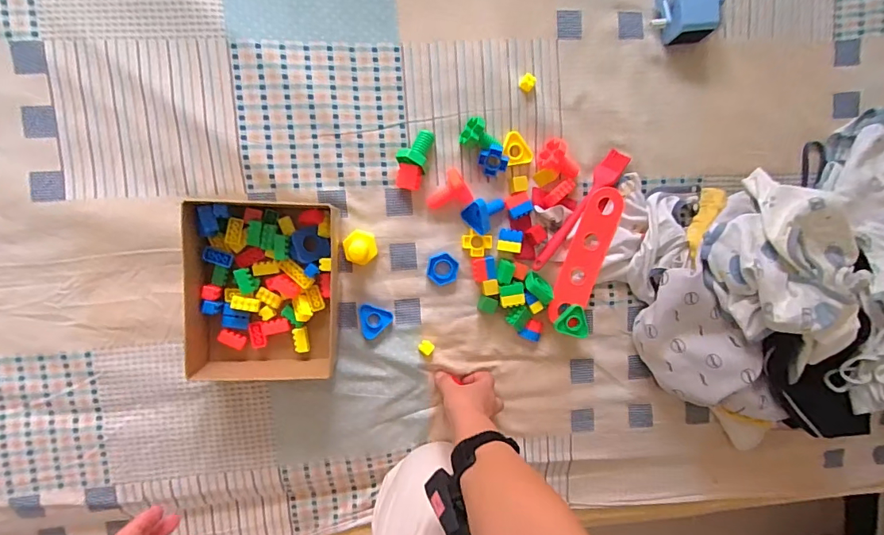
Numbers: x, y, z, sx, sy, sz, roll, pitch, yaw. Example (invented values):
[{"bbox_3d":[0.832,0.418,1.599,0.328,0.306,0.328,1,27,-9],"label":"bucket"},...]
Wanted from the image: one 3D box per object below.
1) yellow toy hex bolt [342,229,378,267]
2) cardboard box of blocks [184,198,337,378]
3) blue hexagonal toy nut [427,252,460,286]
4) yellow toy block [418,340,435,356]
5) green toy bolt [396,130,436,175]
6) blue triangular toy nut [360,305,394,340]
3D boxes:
[{"bbox_3d":[-0.107,-0.024,0.578,0.045,0.042,0.047,-43,98,3],"label":"yellow toy hex bolt"},{"bbox_3d":[-0.220,0.029,0.561,0.172,0.060,0.227,4,96,-8],"label":"cardboard box of blocks"},{"bbox_3d":[0.001,0.003,0.611,0.041,0.010,0.044,5,95,-8],"label":"blue hexagonal toy nut"},{"bbox_3d":[-0.021,0.111,0.616,0.019,0.011,0.018,44,90,-9],"label":"yellow toy block"},{"bbox_3d":[-0.030,-0.156,0.579,0.042,0.034,0.054,28,95,-6],"label":"green toy bolt"},{"bbox_3d":[-0.091,0.076,0.604,0.045,0.010,0.044,11,95,-8],"label":"blue triangular toy nut"}]

